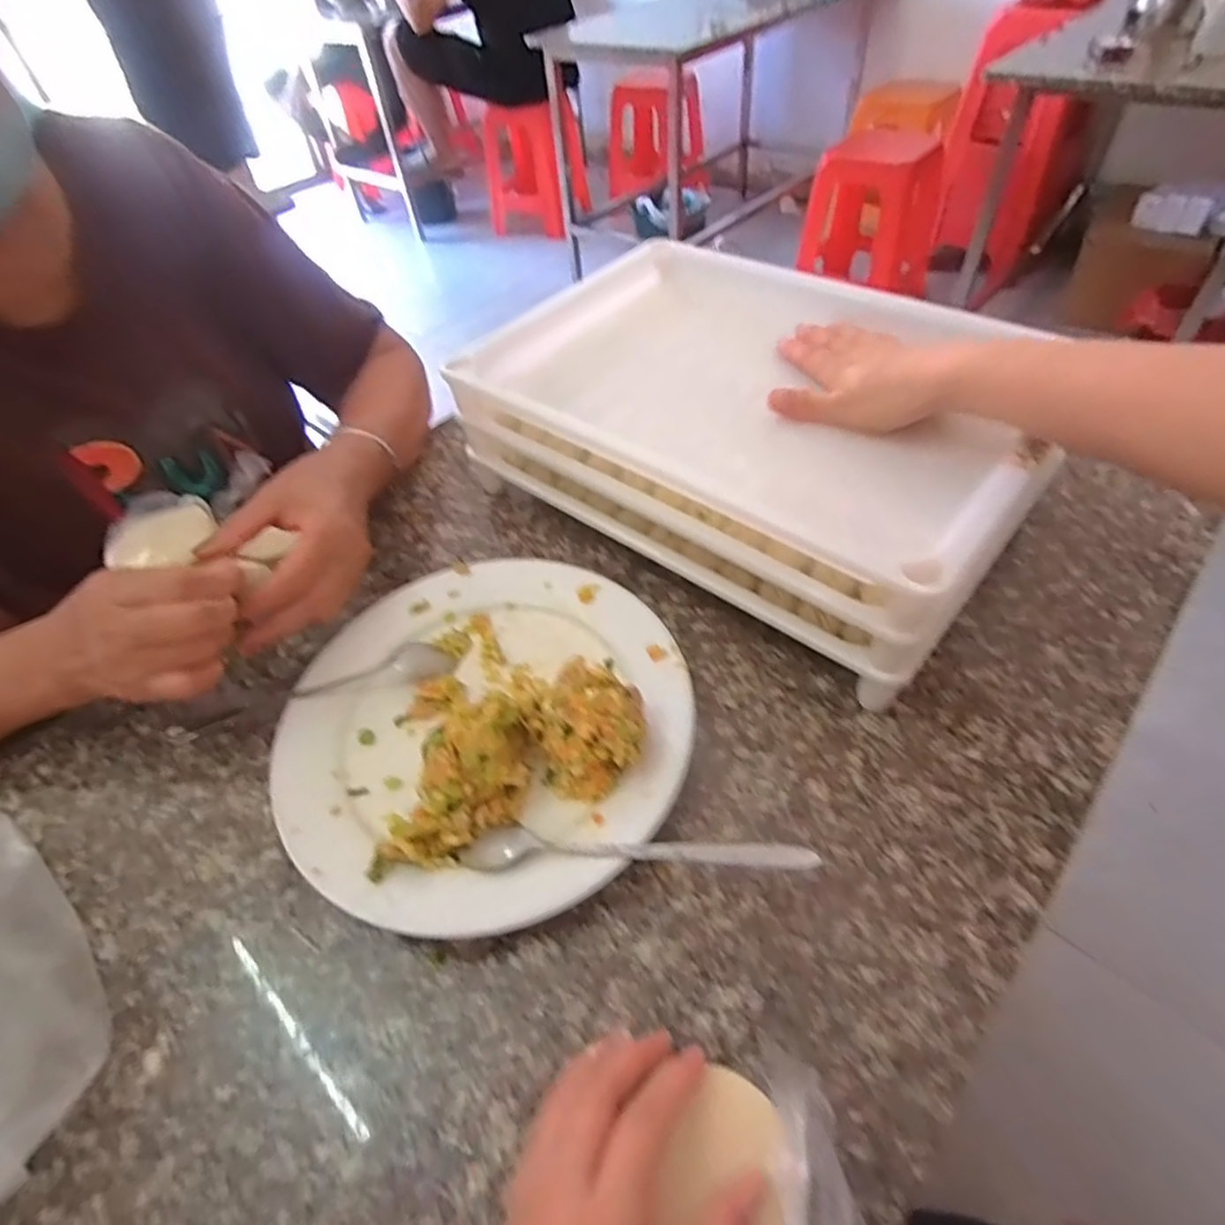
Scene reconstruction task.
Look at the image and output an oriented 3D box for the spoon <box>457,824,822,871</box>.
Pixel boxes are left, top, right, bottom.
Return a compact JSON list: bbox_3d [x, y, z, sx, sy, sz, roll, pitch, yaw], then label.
[{"bbox_3d":[0.009,0.121,0.338,0.177,0.036,0.021,2,54,3],"label":"spoon"}]

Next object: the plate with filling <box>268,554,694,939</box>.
[{"bbox_3d":[-0.079,0.050,0.391,0.238,0.057,0.235,-3,50,4],"label":"plate with filling"}]

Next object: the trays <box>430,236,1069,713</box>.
[{"bbox_3d":[0.094,-0.136,0.473,0.359,0.102,0.231,35,62,24],"label":"trays"}]

